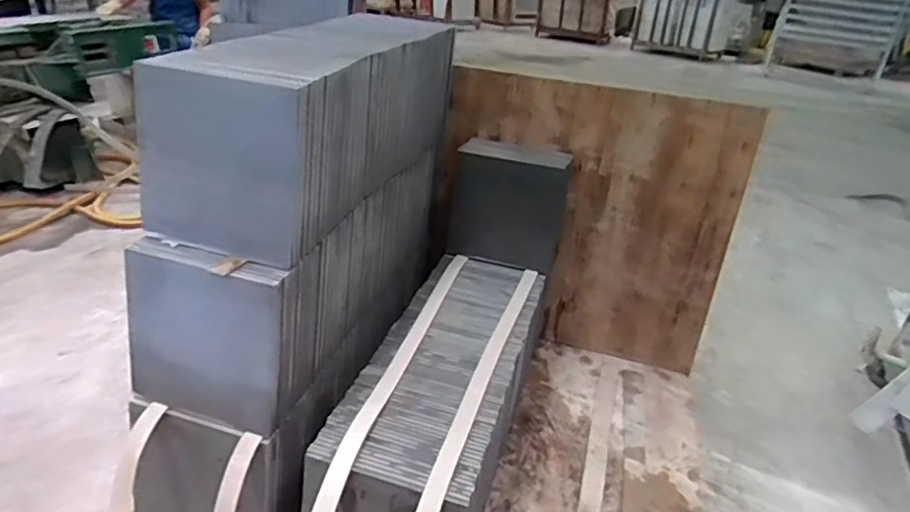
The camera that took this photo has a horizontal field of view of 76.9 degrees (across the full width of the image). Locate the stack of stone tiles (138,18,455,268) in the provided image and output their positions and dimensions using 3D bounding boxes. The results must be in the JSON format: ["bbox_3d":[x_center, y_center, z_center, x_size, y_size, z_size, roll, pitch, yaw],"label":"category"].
[{"bbox_3d":[-0.292,-0.366,1.467,0.339,0.349,1.035,13,28,14],"label":"stack of stone tiles"}]

